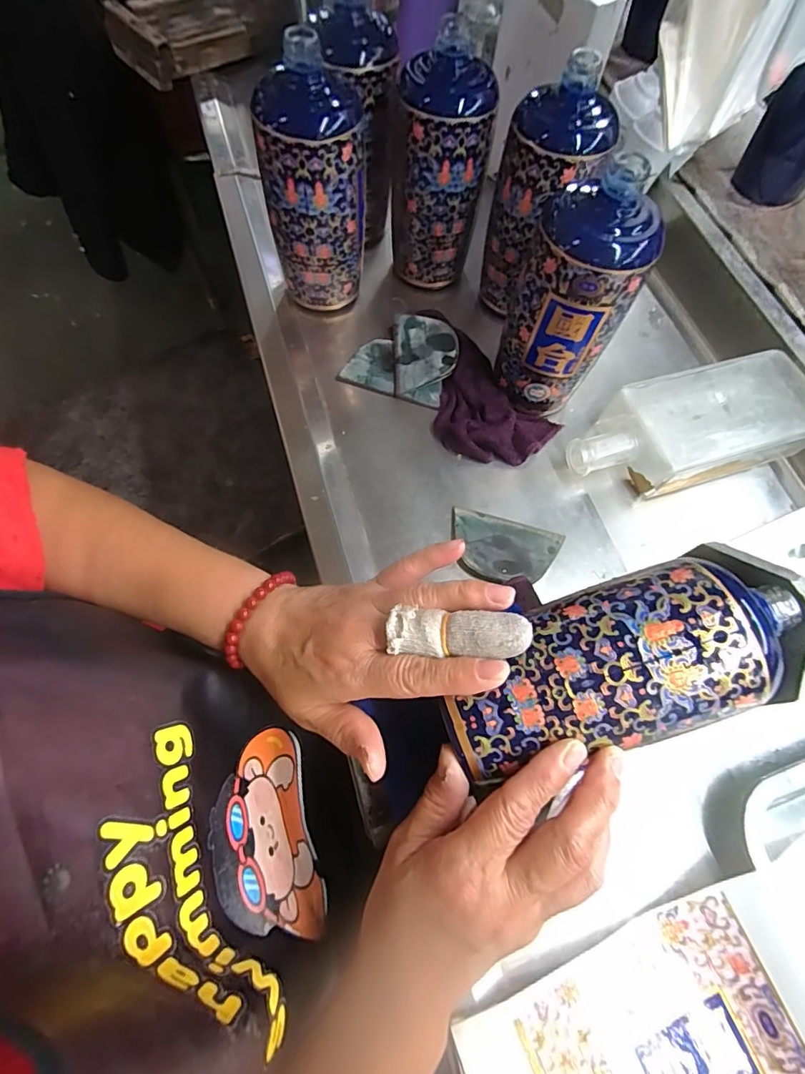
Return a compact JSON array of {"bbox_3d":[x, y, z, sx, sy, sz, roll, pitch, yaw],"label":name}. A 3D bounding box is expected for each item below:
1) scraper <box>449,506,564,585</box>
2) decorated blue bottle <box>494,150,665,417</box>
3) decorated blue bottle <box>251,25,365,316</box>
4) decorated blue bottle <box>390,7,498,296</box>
[{"bbox_3d":[0.081,0.011,0.382,0.088,0.004,0.055,14,58,1],"label":"scraper"},{"bbox_3d":[0.122,-0.172,0.363,0.070,0.167,0.073,-26,72,-10],"label":"decorated blue bottle"},{"bbox_3d":[-0.072,-0.286,0.400,0.078,0.167,0.066,16,71,5],"label":"decorated blue bottle"},{"bbox_3d":[0.032,-0.323,0.432,0.082,0.166,0.071,3,70,0],"label":"decorated blue bottle"}]

